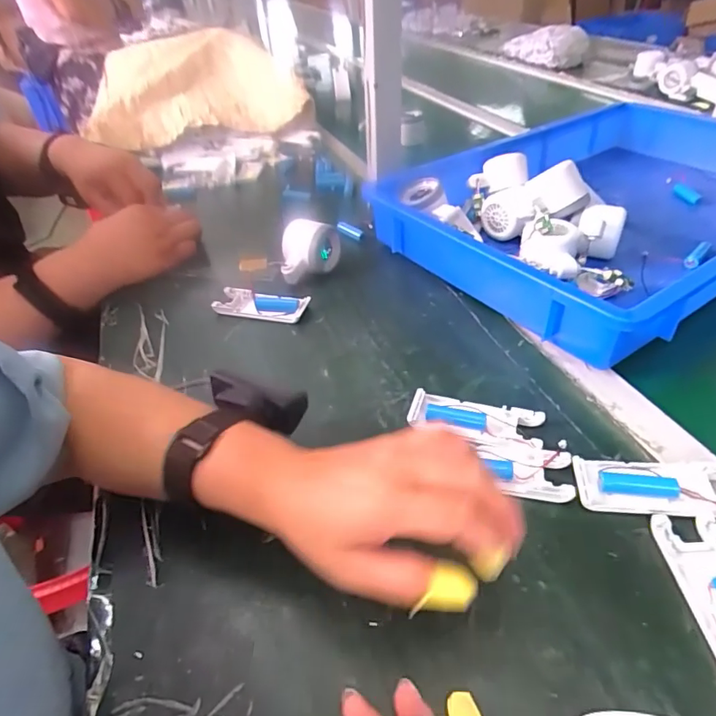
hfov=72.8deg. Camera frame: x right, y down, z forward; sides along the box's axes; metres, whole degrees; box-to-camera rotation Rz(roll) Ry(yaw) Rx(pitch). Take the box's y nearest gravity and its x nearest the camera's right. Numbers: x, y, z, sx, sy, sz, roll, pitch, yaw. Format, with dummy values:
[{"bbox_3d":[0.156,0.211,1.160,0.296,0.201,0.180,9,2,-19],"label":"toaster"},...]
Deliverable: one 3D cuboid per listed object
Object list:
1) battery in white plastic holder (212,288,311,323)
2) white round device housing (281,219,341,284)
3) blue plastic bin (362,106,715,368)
[{"bbox_3d":[-0.108,-0.060,0.551,0.104,0.019,0.037,5,42,12],"label":"battery in white plastic holder"},{"bbox_3d":[-0.063,-0.133,0.591,0.080,0.064,0.045,-24,35,-18],"label":"white round device housing"},{"bbox_3d":[0.325,-0.201,0.603,0.542,0.082,0.363,-27,46,-22],"label":"blue plastic bin"}]

